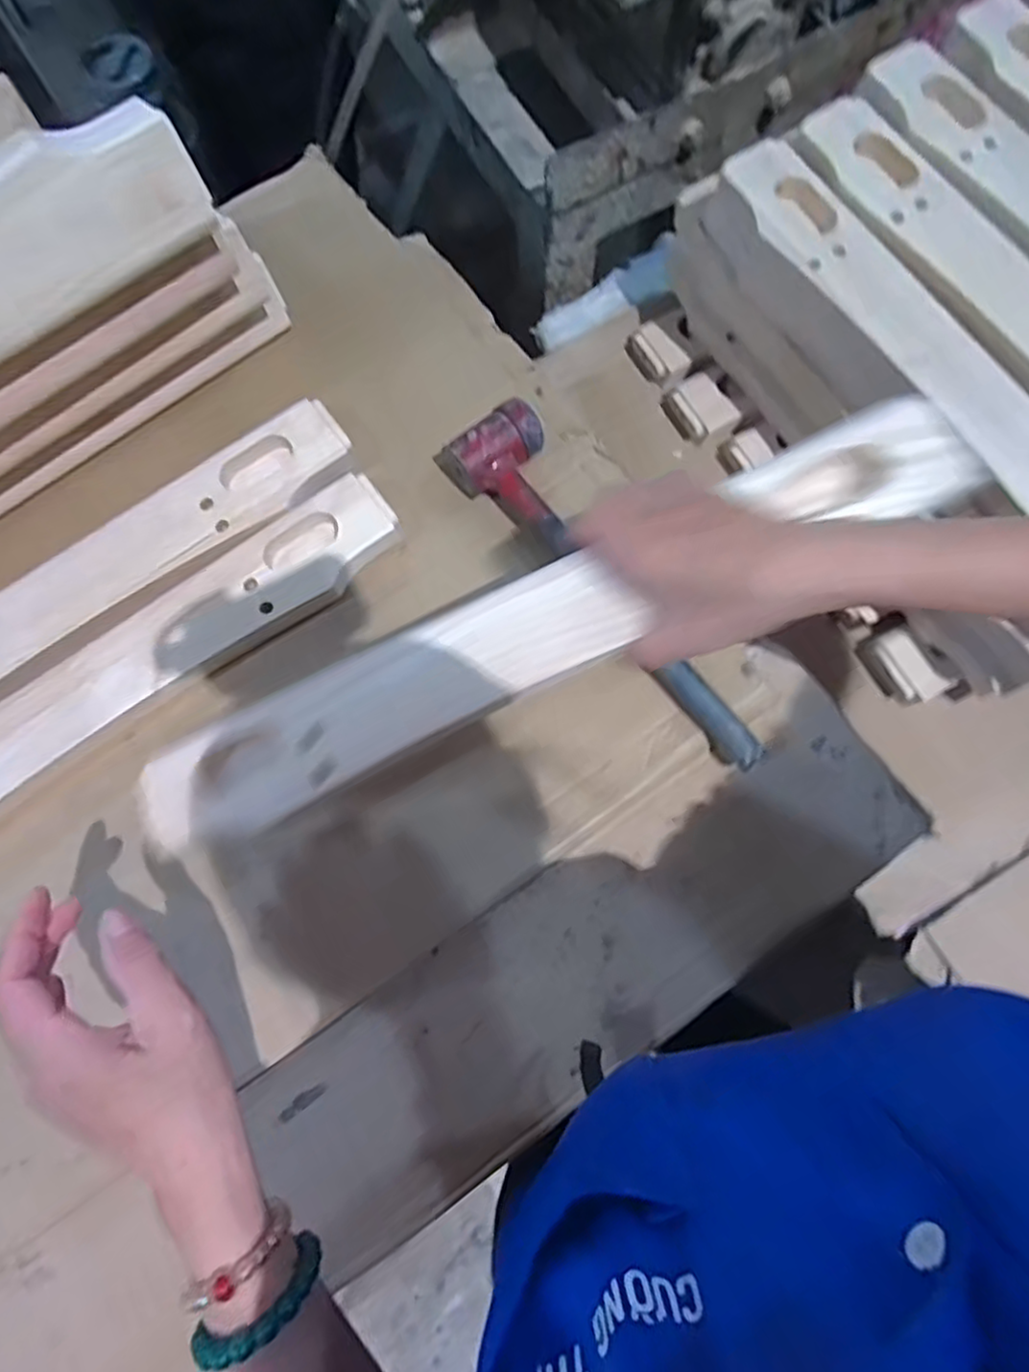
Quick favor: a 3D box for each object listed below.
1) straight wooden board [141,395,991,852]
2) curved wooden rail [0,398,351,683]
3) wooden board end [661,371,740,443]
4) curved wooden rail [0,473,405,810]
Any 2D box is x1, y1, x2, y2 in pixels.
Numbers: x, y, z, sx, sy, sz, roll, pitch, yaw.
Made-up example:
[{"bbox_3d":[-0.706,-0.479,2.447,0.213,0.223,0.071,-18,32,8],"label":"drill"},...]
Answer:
[{"bbox_3d":[0.005,-0.028,0.385,0.481,0.033,0.066,-26,77,6],"label":"straight wooden board"},{"bbox_3d":[-0.337,-0.055,0.493,0.486,0.024,0.063,-34,78,-7],"label":"curved wooden rail"},{"bbox_3d":[0.175,-0.260,0.642,0.042,0.034,0.067,-31,78,-6],"label":"wooden board end"},{"bbox_3d":[-0.295,0.006,0.485,0.476,0.034,0.075,-36,79,-7],"label":"curved wooden rail"}]

